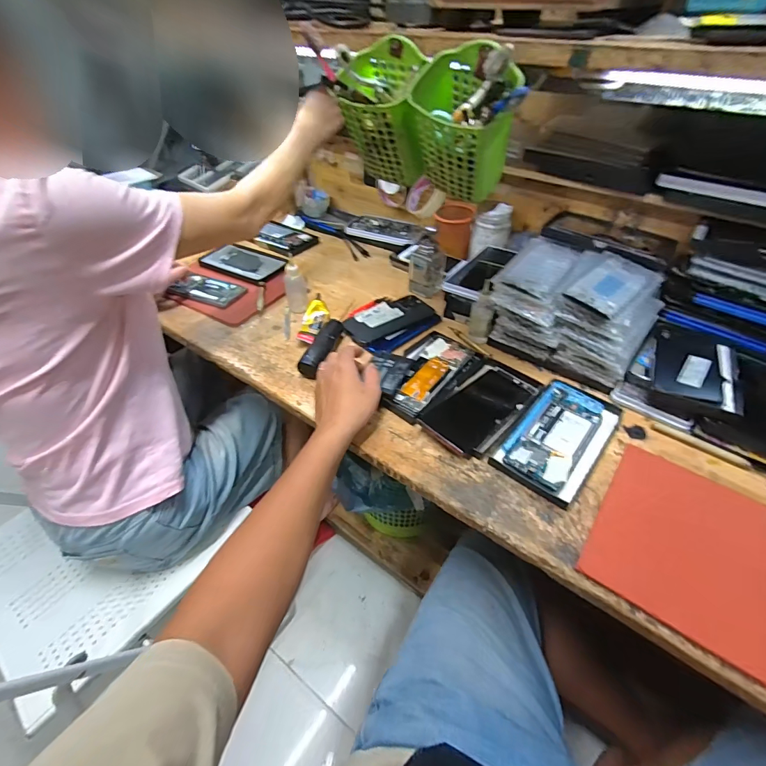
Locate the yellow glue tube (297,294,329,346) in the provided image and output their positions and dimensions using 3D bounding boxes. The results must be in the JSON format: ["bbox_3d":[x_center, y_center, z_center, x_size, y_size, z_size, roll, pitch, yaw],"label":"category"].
[{"bbox_3d":[-0.121,-0.114,0.725,0.044,0.022,0.138,2,44,2],"label":"yellow glue tube"}]

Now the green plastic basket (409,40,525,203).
[{"bbox_3d":[0.093,-0.266,0.438,0.115,0.132,0.097,27,50,25],"label":"green plastic basket"}]

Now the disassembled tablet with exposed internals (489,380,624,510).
[{"bbox_3d":[0.232,0.066,0.538,0.101,0.019,0.192,30,52,28],"label":"disassembled tablet with exposed internals"}]

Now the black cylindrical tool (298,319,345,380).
[{"bbox_3d":[-0.093,-0.058,0.647,0.027,0.032,0.118,15,50,15],"label":"black cylindrical tool"}]

